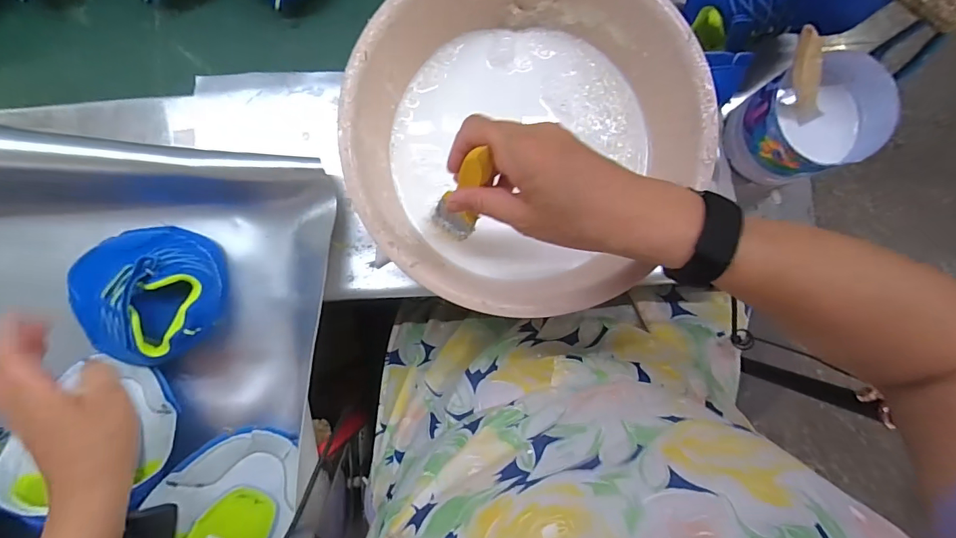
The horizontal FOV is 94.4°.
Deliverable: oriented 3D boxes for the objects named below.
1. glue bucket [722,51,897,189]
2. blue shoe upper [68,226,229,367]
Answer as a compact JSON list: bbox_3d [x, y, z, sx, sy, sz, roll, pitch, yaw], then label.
[{"bbox_3d":[0.321,-0.147,0.434,0.116,0.094,0.104,-25,91,4],"label":"glue bucket"},{"bbox_3d":[-0.334,0.024,0.439,0.138,0.070,0.130,0,92,3],"label":"blue shoe upper"}]

